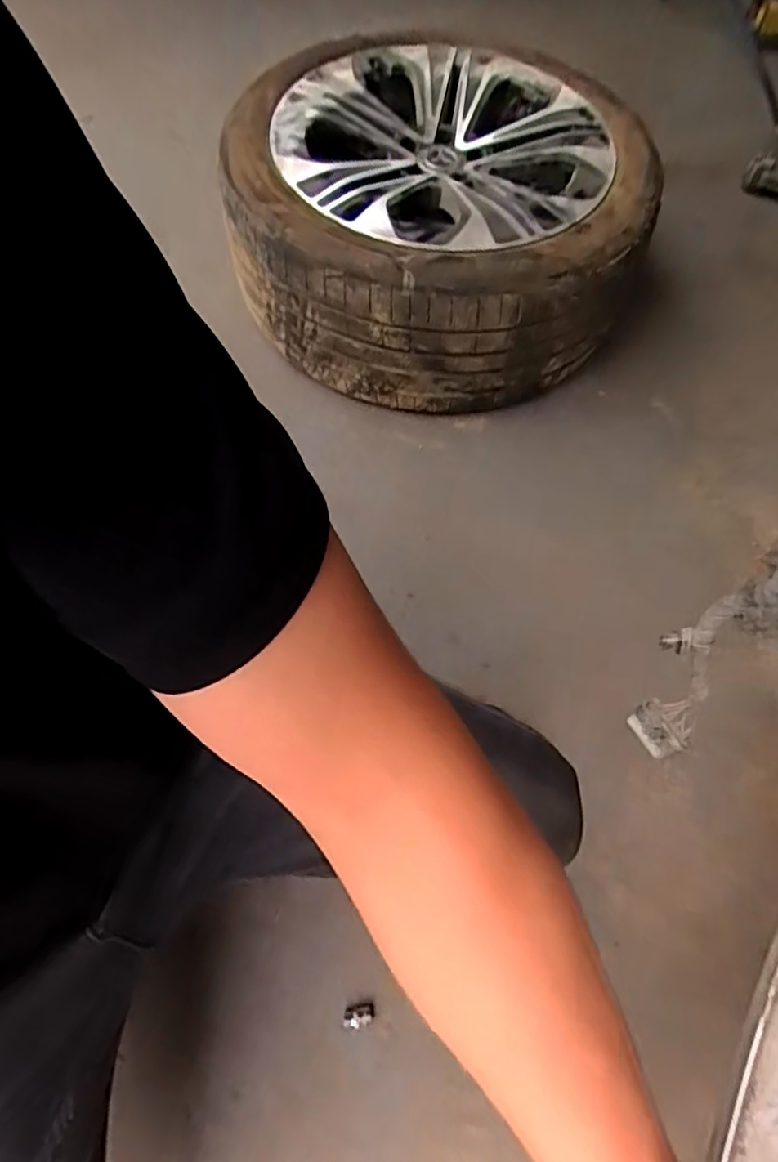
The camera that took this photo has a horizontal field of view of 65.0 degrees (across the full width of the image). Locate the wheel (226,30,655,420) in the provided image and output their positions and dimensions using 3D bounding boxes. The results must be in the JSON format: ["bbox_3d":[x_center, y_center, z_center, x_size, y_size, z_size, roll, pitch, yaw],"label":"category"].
[{"bbox_3d":[0.076,-0.620,1.025,0.635,0.216,0.636,5,65,0],"label":"wheel"}]

